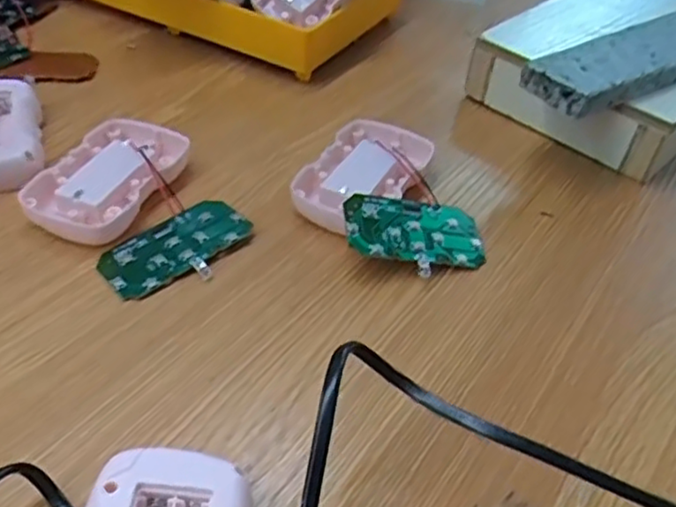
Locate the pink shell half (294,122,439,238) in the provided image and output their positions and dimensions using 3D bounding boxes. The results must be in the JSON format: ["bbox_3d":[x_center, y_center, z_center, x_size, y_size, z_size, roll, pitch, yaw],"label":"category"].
[{"bbox_3d":[0.012,-0.042,0.371,0.053,0.021,0.096,21,45,16],"label":"pink shell half"}]

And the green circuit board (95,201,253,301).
[{"bbox_3d":[-0.078,-0.003,0.330,0.073,0.007,0.042,-30,53,-32],"label":"green circuit board"}]

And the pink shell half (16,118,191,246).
[{"bbox_3d":[-0.119,-0.040,0.356,0.057,0.017,0.089,15,43,10],"label":"pink shell half"}]

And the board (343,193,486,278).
[{"bbox_3d":[0.039,-0.010,0.337,0.073,0.004,0.043,9,52,-18],"label":"board"}]

